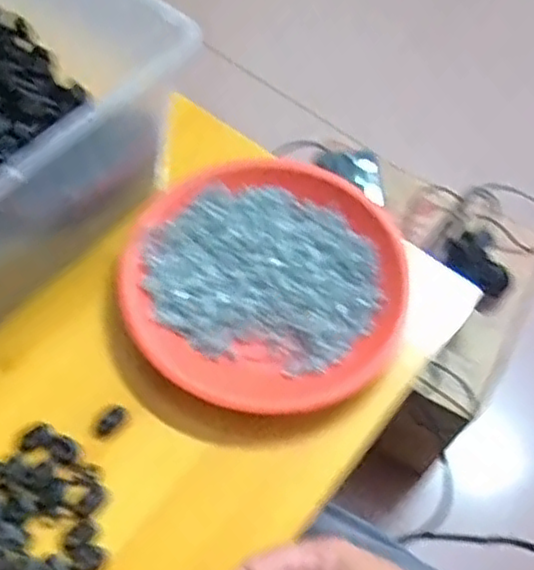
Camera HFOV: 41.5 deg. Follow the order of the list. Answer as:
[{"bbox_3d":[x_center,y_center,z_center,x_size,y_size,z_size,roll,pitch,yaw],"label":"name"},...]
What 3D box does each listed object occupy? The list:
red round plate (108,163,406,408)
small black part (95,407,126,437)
[{"bbox_3d":[0.001,-0.004,0.493,0.194,0.026,0.178,2,59,-3],"label":"red round plate"},{"bbox_3d":[-0.099,0.086,0.446,0.022,0.011,0.009,-35,67,-21],"label":"small black part"}]

